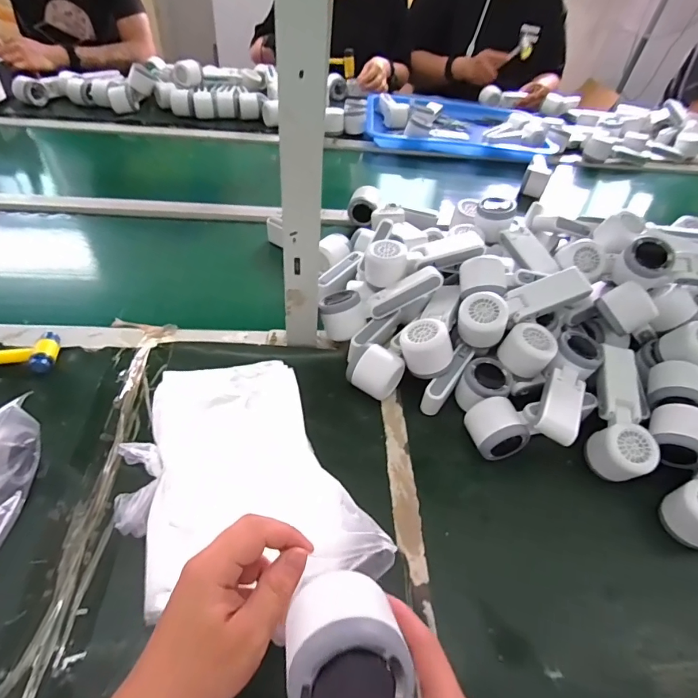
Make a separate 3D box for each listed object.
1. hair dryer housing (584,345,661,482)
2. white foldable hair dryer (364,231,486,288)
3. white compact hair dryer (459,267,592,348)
[{"bbox_3d":[0.323,0.072,0.528,0.060,0.049,0.166,14,63,8],"label":"hair dryer housing"},{"bbox_3d":[0.105,-0.129,0.629,0.169,0.044,0.059,-12,51,-14],"label":"white foldable hair dryer"},{"bbox_3d":[0.218,-0.055,0.558,0.167,0.049,0.054,-21,52,-2],"label":"white compact hair dryer"}]

